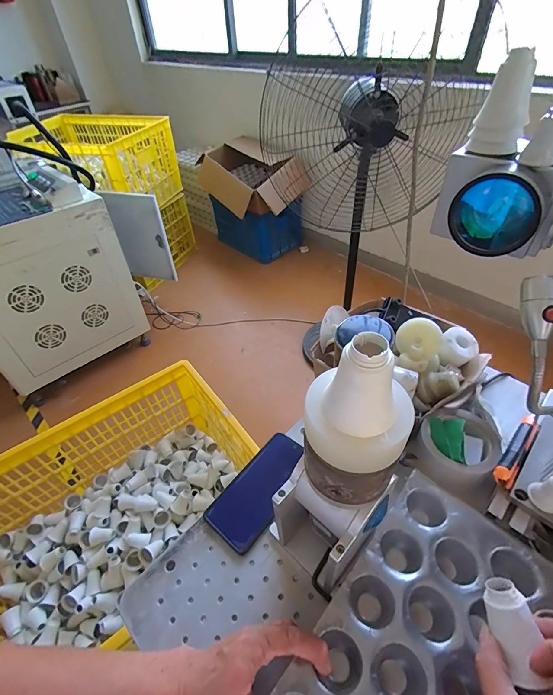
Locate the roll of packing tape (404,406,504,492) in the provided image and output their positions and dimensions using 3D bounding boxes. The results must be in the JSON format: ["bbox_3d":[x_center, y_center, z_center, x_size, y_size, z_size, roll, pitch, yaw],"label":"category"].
[{"bbox_3d":[0.242,0.138,0.464,0.096,0.058,0.104,29,54,28],"label":"roll of packing tape"}]

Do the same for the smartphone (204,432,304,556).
[{"bbox_3d":[-0.021,0.192,0.466,0.074,0.011,0.155,27,60,32],"label":"smartphone"}]

